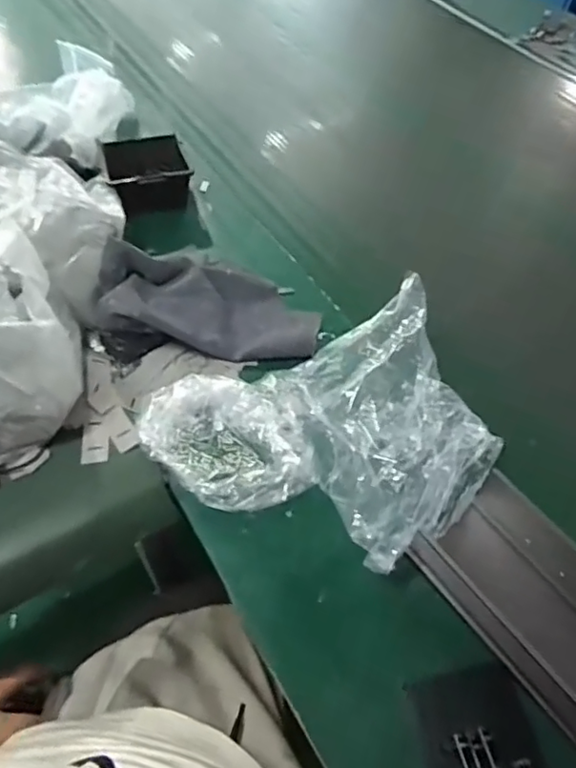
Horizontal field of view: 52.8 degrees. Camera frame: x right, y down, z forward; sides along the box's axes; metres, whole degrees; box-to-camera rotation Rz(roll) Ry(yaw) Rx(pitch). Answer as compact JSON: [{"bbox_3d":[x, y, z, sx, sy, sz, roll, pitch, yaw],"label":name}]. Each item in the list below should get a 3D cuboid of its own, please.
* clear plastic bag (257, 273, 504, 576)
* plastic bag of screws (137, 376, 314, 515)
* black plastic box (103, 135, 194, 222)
[{"bbox_3d":[0.104,0.034,0.587,0.197,0.087,0.238,-24,58,-22],"label":"clear plastic bag"},{"bbox_3d":[-0.060,0.056,0.578,0.164,0.042,0.134,-5,53,-10],"label":"plastic bag of screws"},{"bbox_3d":[-0.198,-0.300,0.818,0.109,0.062,0.128,-10,54,-14],"label":"black plastic box"}]

